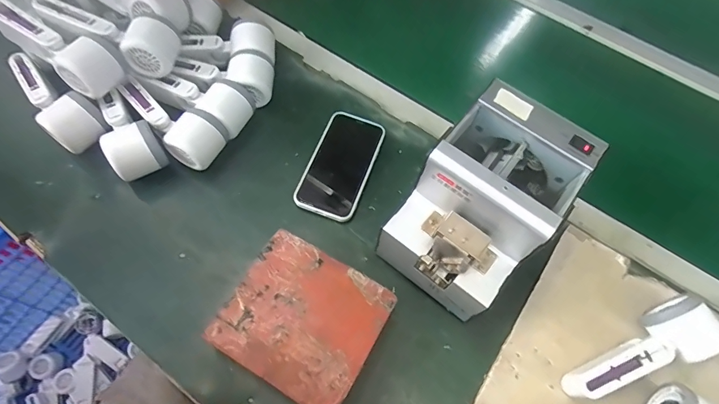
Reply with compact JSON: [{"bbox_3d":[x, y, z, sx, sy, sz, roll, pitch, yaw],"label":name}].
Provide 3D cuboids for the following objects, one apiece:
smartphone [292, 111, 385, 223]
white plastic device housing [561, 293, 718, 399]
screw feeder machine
[{"bbox_3d":[-0.022,-0.048,0.497,0.072,0.008,0.145,20,64,7],"label":"smartphone"},{"bbox_3d":[0.274,0.146,0.399,0.159,0.057,0.057,-15,67,-13],"label":"white plastic device housing"},{"bbox_3d":[0.118,0.004,0.407,0.125,0.146,0.171,38,67,12],"label":"screw feeder machine"}]

